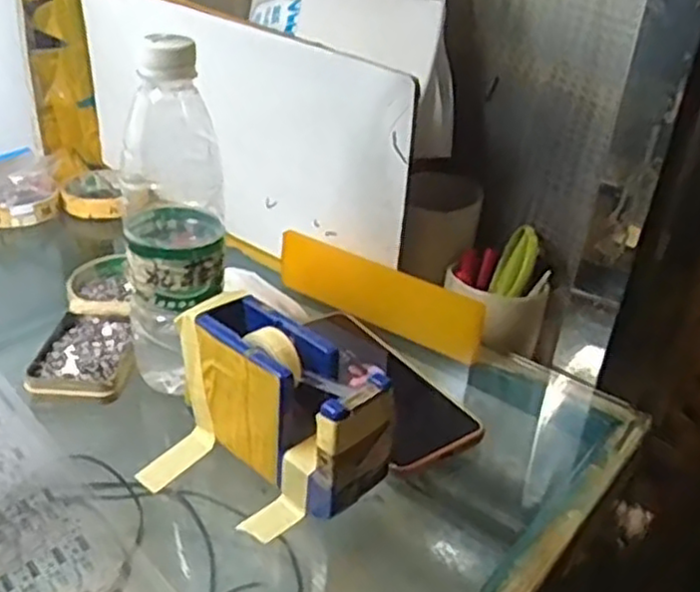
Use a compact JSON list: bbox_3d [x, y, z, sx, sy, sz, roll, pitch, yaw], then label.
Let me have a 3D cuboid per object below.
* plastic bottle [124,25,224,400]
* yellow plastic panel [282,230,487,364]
[{"bbox_3d":[-0.108,-0.045,0.448,0.064,0.215,0.065,3,30,-2],"label":"plastic bottle"},{"bbox_3d":[0.019,-0.002,0.573,0.182,0.052,0.008,23,24,28],"label":"yellow plastic panel"}]

